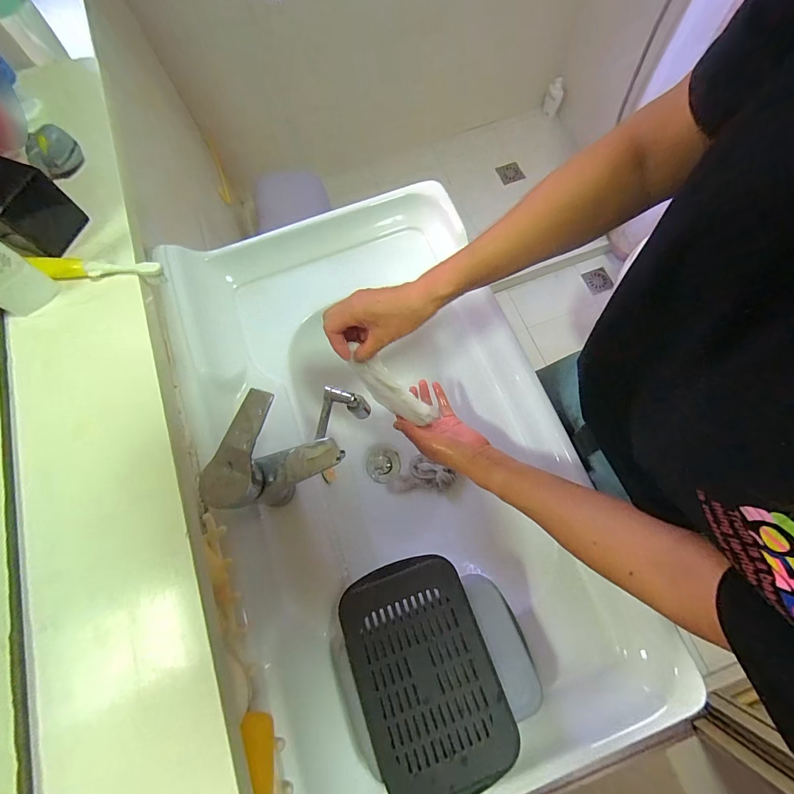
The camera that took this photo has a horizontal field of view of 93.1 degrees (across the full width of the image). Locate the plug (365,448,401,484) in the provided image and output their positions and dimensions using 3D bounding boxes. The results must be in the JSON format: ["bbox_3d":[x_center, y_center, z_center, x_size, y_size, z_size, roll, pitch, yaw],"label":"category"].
[{"bbox_3d":[-0.026,0.123,0.676,0.062,0.029,0.062,-5,73,1],"label":"plug"}]

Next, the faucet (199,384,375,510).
[{"bbox_3d":[-0.119,0.054,0.419,0.101,0.104,0.176,26,76,10],"label":"faucet"}]

